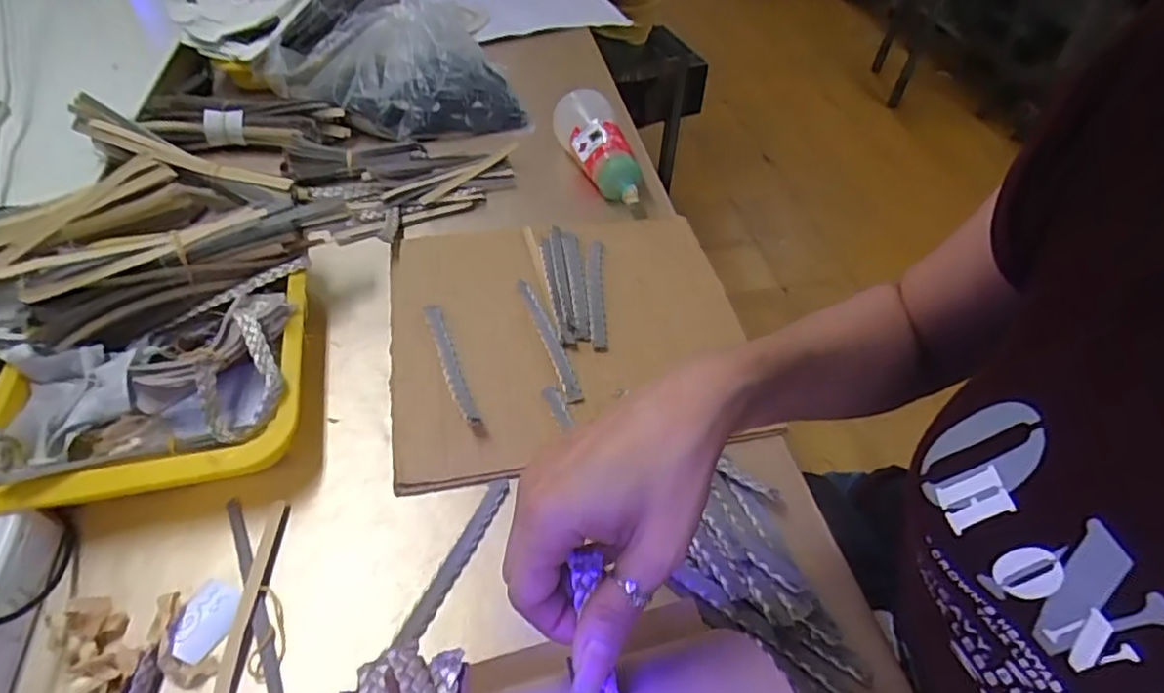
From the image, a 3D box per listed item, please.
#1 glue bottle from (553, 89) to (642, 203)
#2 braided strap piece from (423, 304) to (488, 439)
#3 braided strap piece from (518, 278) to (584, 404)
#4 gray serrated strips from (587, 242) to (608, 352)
[{"bbox_3d":[0.020,-0.204,0.668,0.065,0.061,0.153,-13,49,-14],"label":"glue bottle"},{"bbox_3d":[-0.100,0.014,0.490,0.014,0.016,0.132,-15,51,-19],"label":"braided strap piece"},{"bbox_3d":[-0.026,-0.007,0.514,0.014,0.008,0.130,-15,50,-16],"label":"braided strap piece"},{"bbox_3d":[0.013,-0.049,0.559,0.016,0.004,0.139,1,47,-1],"label":"gray serrated strips"}]

